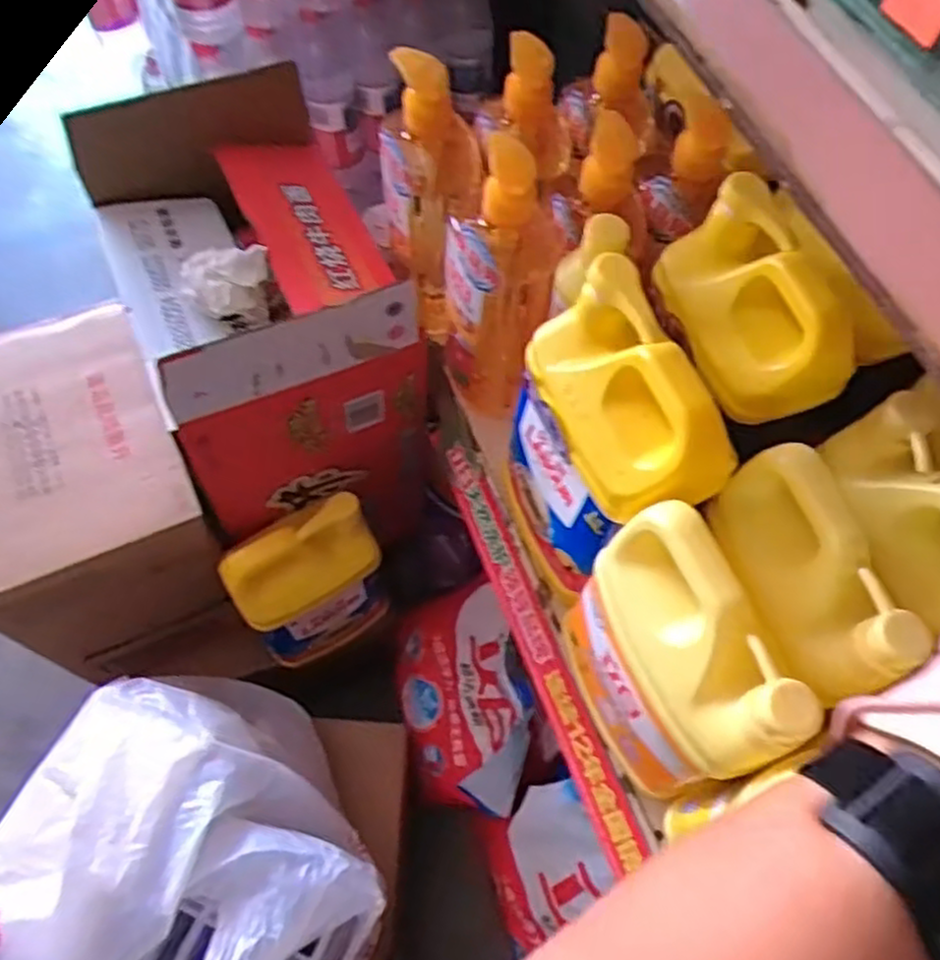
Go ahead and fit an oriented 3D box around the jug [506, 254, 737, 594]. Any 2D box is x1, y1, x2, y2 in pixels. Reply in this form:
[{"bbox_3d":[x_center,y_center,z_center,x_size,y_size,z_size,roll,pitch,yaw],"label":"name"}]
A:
[{"bbox_3d":[0.081,-0.013,0.516,0.077,0.224,0.143,-23,67,-14],"label":"jug"}]

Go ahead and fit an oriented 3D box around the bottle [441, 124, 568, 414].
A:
[{"bbox_3d":[0.019,-0.153,0.606,0.074,0.232,0.118,7,63,0],"label":"bottle"}]

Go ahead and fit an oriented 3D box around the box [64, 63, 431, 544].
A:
[{"bbox_3d":[-0.192,-0.157,0.699,0.209,0.259,0.270,-23,67,-14],"label":"box"}]

